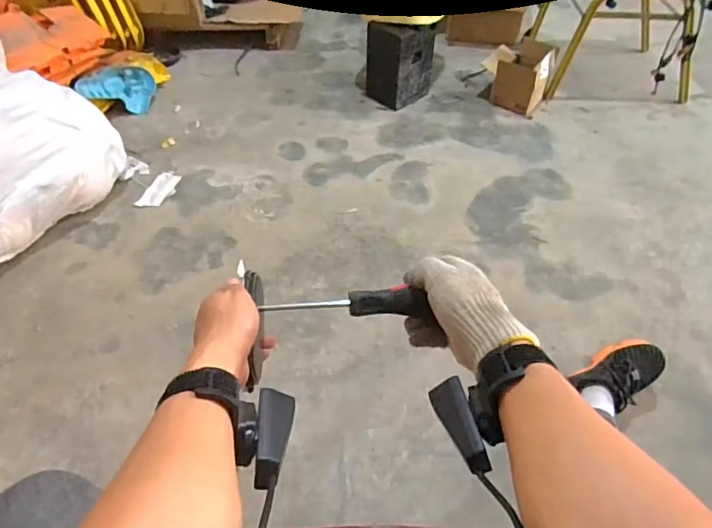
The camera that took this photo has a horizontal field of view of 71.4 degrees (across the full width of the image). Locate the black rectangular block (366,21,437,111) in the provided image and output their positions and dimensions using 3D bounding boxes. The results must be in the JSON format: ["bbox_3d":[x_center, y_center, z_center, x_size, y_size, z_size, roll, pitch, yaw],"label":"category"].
[{"bbox_3d":[0.158,-0.736,1.792,0.170,0.280,0.223,33,56,25],"label":"black rectangular block"}]

